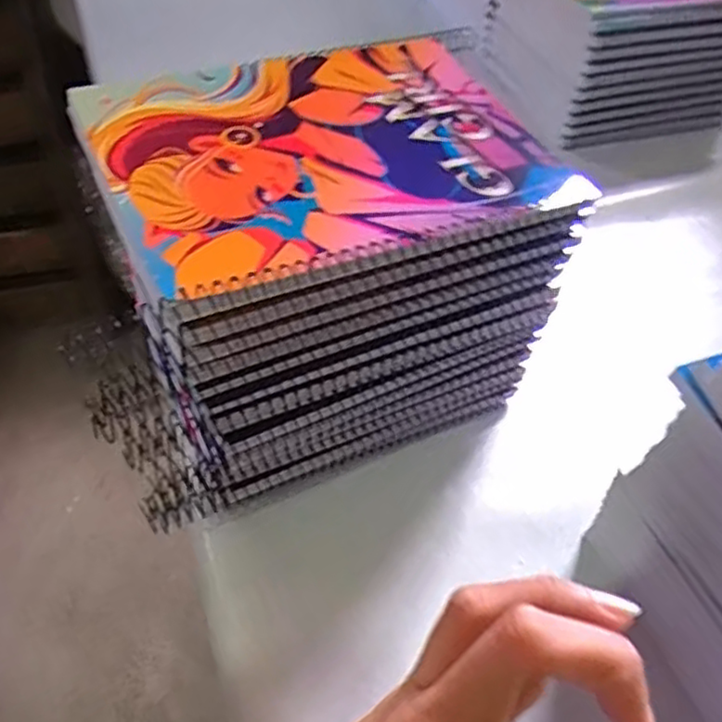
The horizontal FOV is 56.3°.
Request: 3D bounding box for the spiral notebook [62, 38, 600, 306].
[{"bbox_3d":[-0.014,-0.097,0.305,0.197,0.011,0.142,-19,55,-20],"label":"spiral notebook"}]

